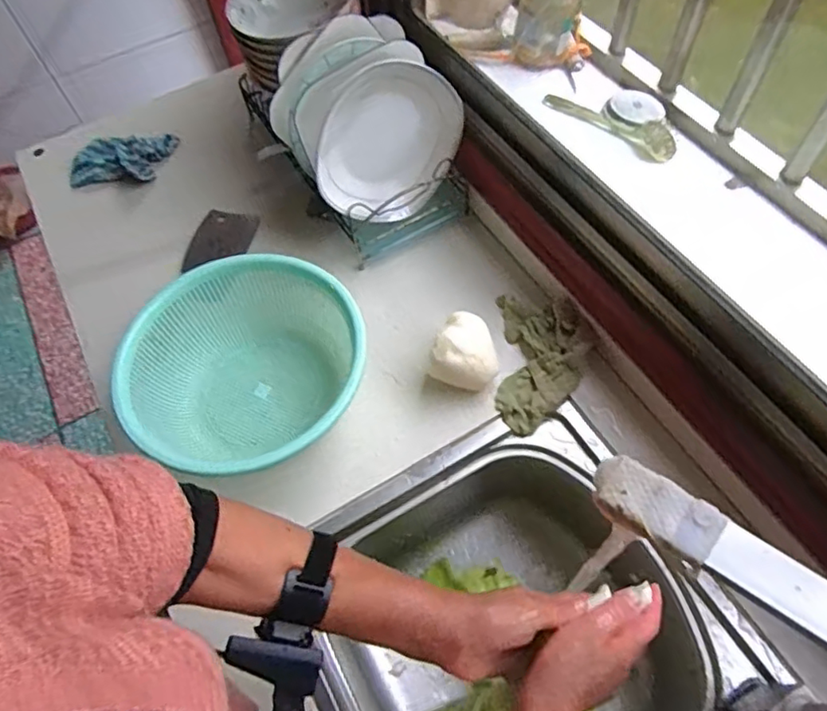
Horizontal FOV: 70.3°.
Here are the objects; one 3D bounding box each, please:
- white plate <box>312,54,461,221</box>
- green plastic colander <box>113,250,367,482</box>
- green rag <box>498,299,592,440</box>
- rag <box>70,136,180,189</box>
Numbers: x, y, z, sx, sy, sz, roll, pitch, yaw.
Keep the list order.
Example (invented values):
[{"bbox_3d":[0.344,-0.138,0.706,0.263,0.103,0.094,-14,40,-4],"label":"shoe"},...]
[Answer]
[{"bbox_3d":[-0.031,-0.271,0.761,0.205,0.187,0.047,-46,48,16],"label":"white plate"},{"bbox_3d":[-0.188,0.019,0.705,0.264,0.112,0.276,-2,59,3],"label":"green plastic colander"},{"bbox_3d":[0.162,0.003,0.740,0.110,0.041,0.185,3,60,6],"label":"green rag"},{"bbox_3d":[-0.479,-0.322,0.962,0.175,0.050,0.100,-9,59,-2],"label":"rag"}]

